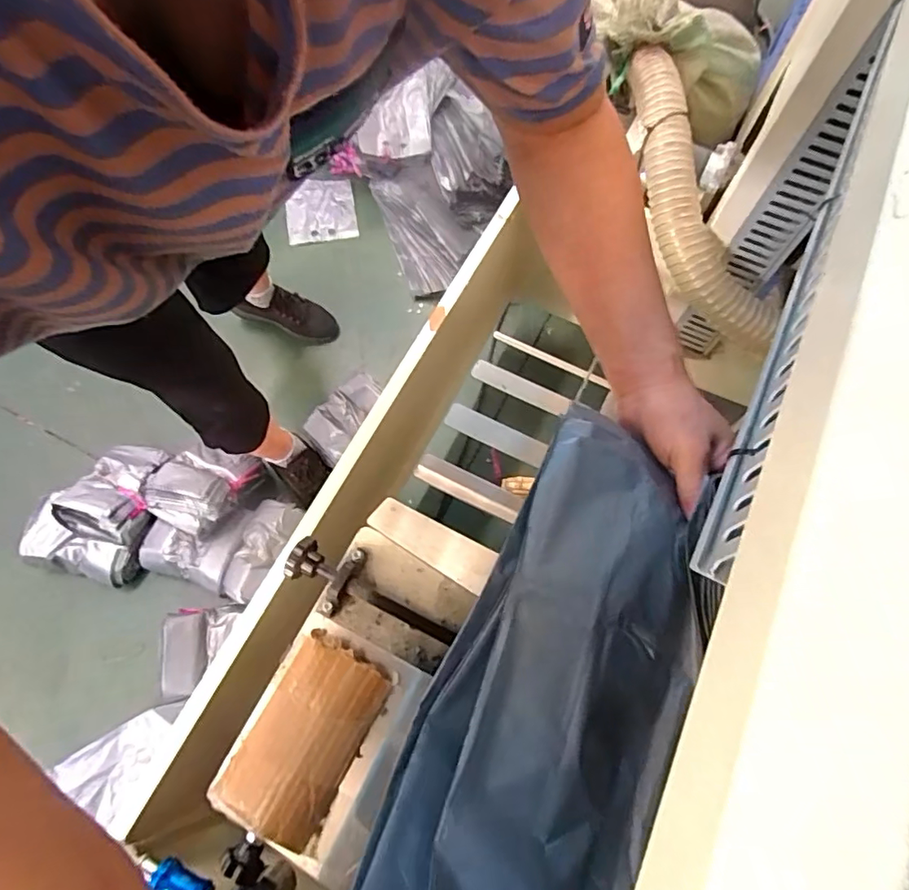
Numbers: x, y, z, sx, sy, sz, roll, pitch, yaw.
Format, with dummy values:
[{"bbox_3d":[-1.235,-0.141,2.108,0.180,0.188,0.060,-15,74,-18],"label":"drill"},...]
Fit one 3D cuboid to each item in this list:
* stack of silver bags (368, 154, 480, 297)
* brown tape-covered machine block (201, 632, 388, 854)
[{"bbox_3d":[-0.081,-0.542,1.335,0.177,0.035,0.343,-30,76,21],"label":"stack of silver bags"},{"bbox_3d":[-0.128,0.245,0.456,0.095,0.023,0.149,25,70,9],"label":"brown tape-covered machine block"}]

